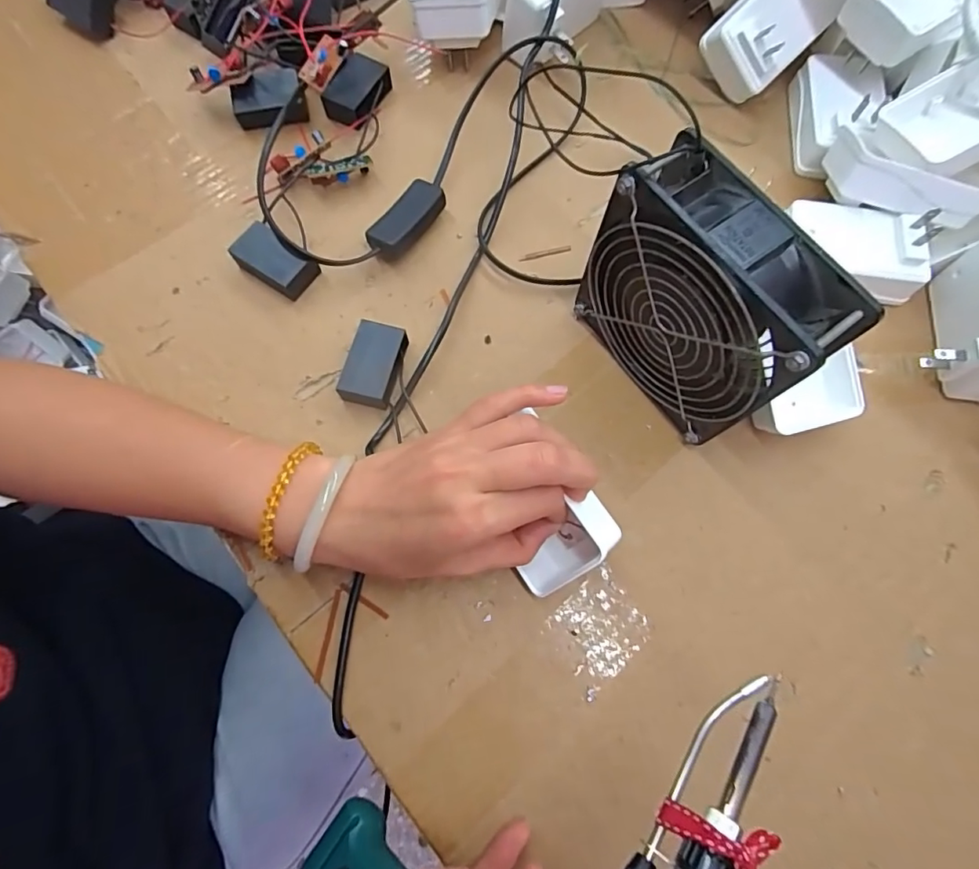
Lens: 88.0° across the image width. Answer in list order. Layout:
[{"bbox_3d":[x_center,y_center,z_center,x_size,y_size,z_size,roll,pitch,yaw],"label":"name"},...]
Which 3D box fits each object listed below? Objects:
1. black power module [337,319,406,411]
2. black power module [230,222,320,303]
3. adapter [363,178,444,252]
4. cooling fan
[{"bbox_3d":[-0.070,-0.042,0.307,0.030,0.022,0.048,12,73,3],"label":"black power module"},{"bbox_3d":[-0.138,-0.110,0.328,0.049,0.019,0.030,36,76,9],"label":"black power module"},{"bbox_3d":[-0.054,-0.142,0.338,0.023,0.020,0.058,35,76,9],"label":"adapter"},{"bbox_3d":[0.106,-0.065,0.267,0.044,0.121,0.119,-35,77,-11],"label":"cooling fan"}]

